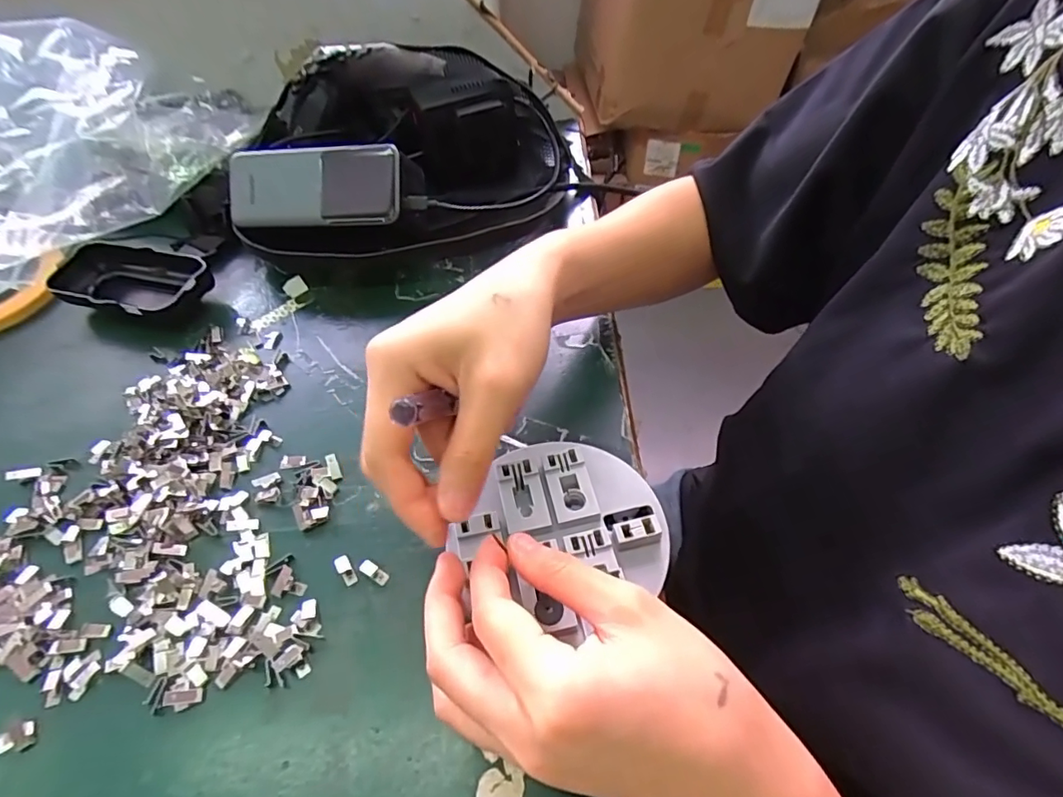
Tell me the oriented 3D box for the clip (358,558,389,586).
[{"bbox_3d":[-0.076,0.085,0.259,0.015,0.004,0.006,32,59,8],"label":"clip"}]

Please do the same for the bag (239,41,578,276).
[{"bbox_3d":[-0.096,-0.187,0.407,0.251,0.100,0.187,-11,53,-5],"label":"bag"}]

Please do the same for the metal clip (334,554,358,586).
[{"bbox_3d":[-0.091,0.083,0.259,0.007,0.004,0.016,-31,57,-19],"label":"metal clip"}]

